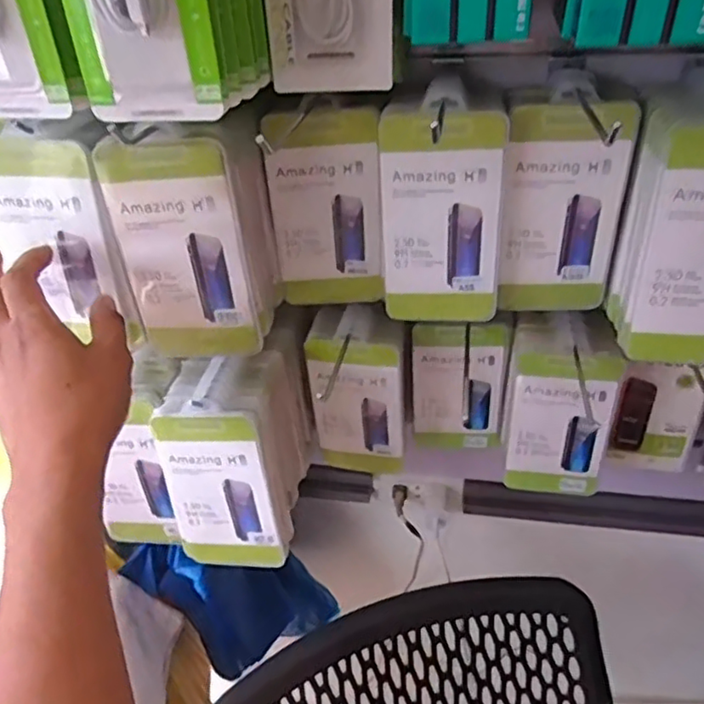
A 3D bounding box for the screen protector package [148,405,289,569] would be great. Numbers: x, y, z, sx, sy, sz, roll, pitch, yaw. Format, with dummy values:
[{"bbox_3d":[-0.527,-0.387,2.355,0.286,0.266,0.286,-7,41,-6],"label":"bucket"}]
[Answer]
[{"bbox_3d":[-0.116,0.121,0.530,0.094,0.168,0.012,-3,28,11],"label":"screen protector package"}]

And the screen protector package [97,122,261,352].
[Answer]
[{"bbox_3d":[-0.120,-0.071,0.440,0.089,0.169,0.013,-2,34,6],"label":"screen protector package"}]

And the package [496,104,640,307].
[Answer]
[{"bbox_3d":[0.160,-0.104,0.465,0.086,0.161,0.012,2,38,7],"label":"package"}]

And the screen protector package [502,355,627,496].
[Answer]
[{"bbox_3d":[0.194,0.071,0.575,0.086,0.166,0.024,10,39,17],"label":"screen protector package"}]

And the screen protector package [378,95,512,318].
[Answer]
[{"bbox_3d":[0.069,-0.101,0.469,0.090,0.170,0.017,1,38,7],"label":"screen protector package"}]

